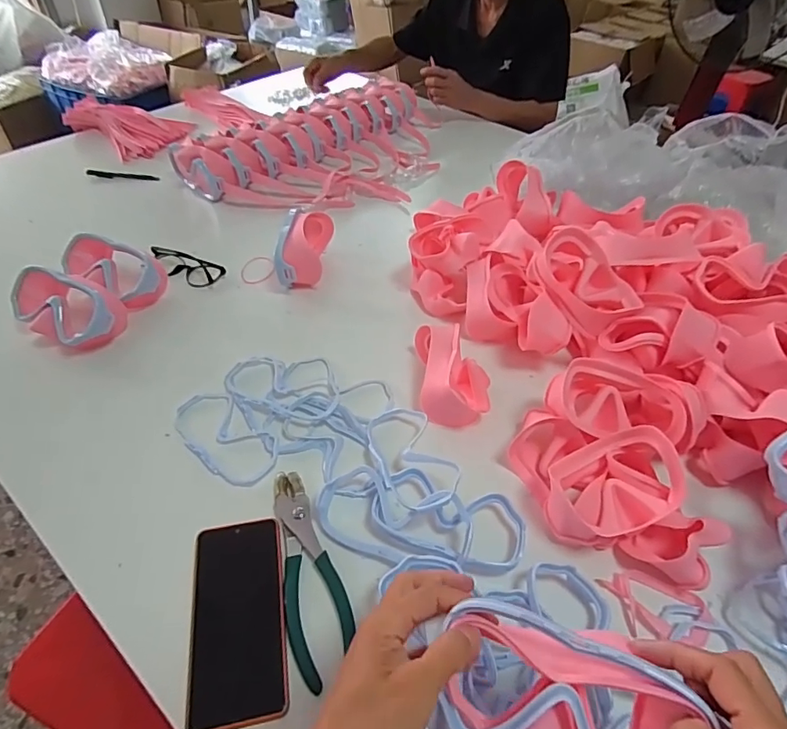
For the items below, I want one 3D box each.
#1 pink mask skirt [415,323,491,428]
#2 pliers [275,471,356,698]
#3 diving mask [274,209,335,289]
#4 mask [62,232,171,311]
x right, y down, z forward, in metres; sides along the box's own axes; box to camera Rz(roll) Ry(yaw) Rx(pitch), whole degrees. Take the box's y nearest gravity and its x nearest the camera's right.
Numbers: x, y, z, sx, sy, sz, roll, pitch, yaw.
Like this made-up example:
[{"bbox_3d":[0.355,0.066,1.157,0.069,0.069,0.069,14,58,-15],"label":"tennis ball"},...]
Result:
[{"bbox_3d":[0.072,0.007,0.598,0.083,0.056,0.125,1,47,-3],"label":"pink mask skirt"},{"bbox_3d":[-0.082,0.188,0.458,0.054,0.010,0.194,-15,50,-17],"label":"pliers"},{"bbox_3d":[-0.136,-0.178,0.750,0.064,0.068,0.140,7,47,3],"label":"diving mask"},{"bbox_3d":[-0.396,-0.134,0.711,0.139,0.072,0.089,28,51,21],"label":"mask"}]

